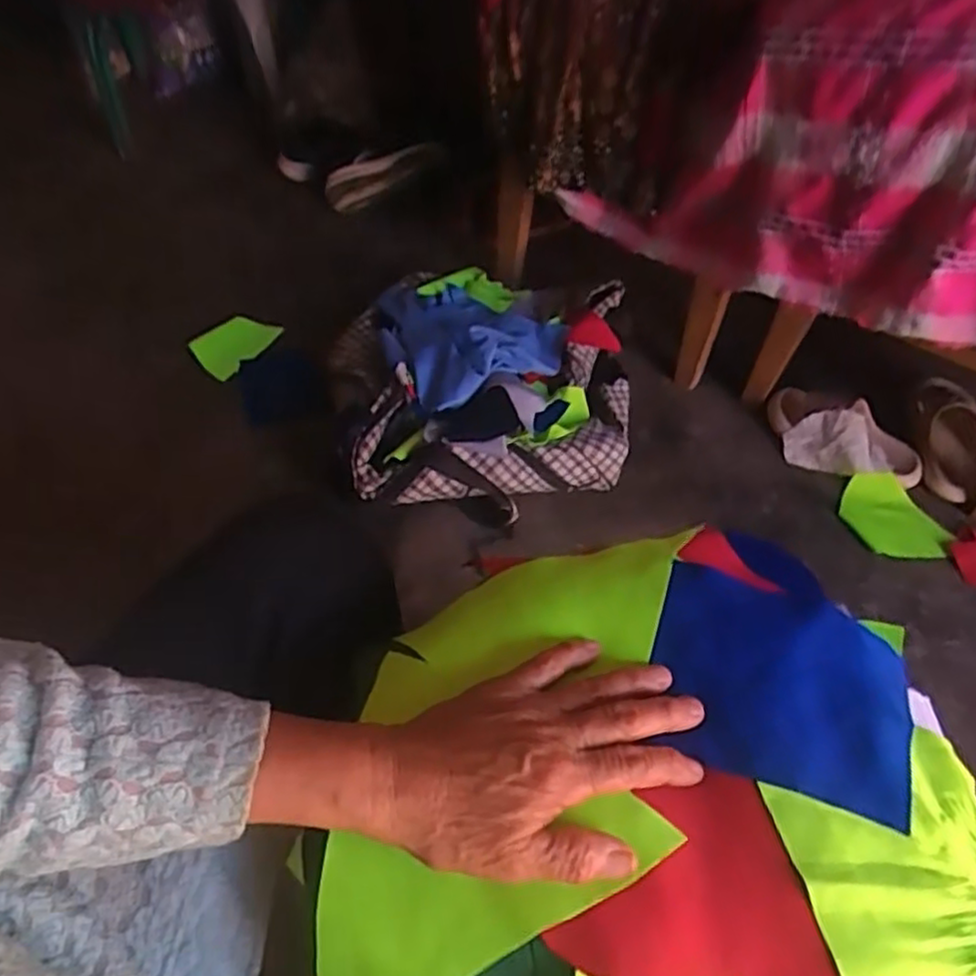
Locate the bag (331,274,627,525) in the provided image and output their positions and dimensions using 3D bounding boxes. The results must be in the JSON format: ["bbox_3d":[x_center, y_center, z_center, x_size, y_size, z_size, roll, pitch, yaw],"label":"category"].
[{"bbox_3d":[-0.016,-0.166,1.097,0.439,0.142,0.427,0,54,-1],"label":"bag"}]

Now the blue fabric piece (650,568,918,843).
[{"bbox_3d":[0.163,0.108,0.405,0.136,0.015,0.120,15,55,10],"label":"blue fabric piece"}]

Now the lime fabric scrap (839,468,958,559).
[{"bbox_3d":[0.570,0.045,1.020,0.111,0.025,0.151,-38,65,-24],"label":"lime fabric scrap"}]

